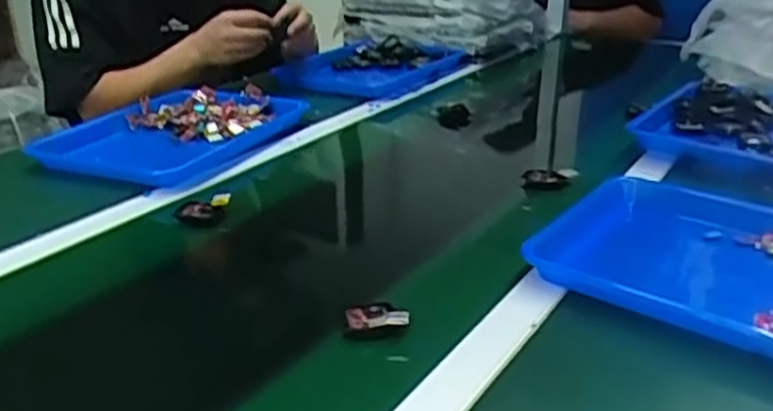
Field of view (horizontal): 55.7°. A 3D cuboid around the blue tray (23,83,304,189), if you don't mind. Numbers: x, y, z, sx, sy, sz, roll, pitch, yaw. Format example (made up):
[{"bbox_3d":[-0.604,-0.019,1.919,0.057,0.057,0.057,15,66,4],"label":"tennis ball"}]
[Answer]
[{"bbox_3d":[-0.299,-0.107,1.012,0.248,0.040,0.319,13,27,26],"label":"blue tray"}]

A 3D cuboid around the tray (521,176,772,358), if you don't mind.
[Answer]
[{"bbox_3d":[0.327,0.060,0.656,0.338,0.038,0.255,18,29,35],"label":"tray"}]

